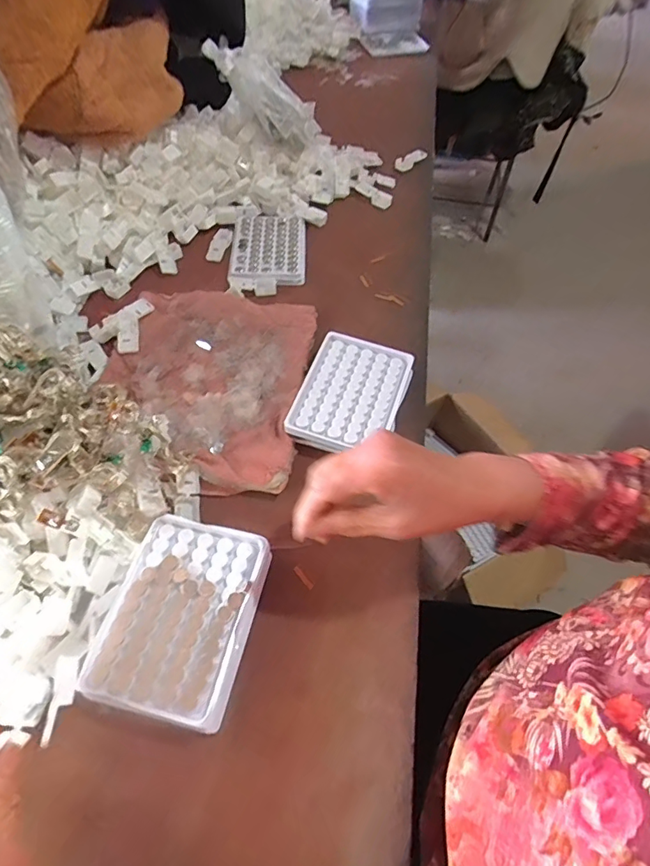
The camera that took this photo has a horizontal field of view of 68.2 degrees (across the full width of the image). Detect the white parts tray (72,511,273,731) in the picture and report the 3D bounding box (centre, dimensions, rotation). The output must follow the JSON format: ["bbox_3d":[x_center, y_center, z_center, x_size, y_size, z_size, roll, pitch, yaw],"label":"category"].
[{"bbox_3d":[-0.103,0.134,0.353,0.099,0.039,0.128,11,55,6],"label":"white parts tray"}]

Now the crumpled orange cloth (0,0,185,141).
[{"bbox_3d":[-0.265,-0.438,0.544,0.192,0.151,0.157,-14,59,-12],"label":"crumpled orange cloth"}]

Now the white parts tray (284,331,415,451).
[{"bbox_3d":[0.026,-0.041,0.470,0.098,0.013,0.129,17,56,10],"label":"white parts tray"}]

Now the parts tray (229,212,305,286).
[{"bbox_3d":[-0.072,-0.242,0.614,0.091,0.012,0.137,0,55,-2],"label":"parts tray"}]

